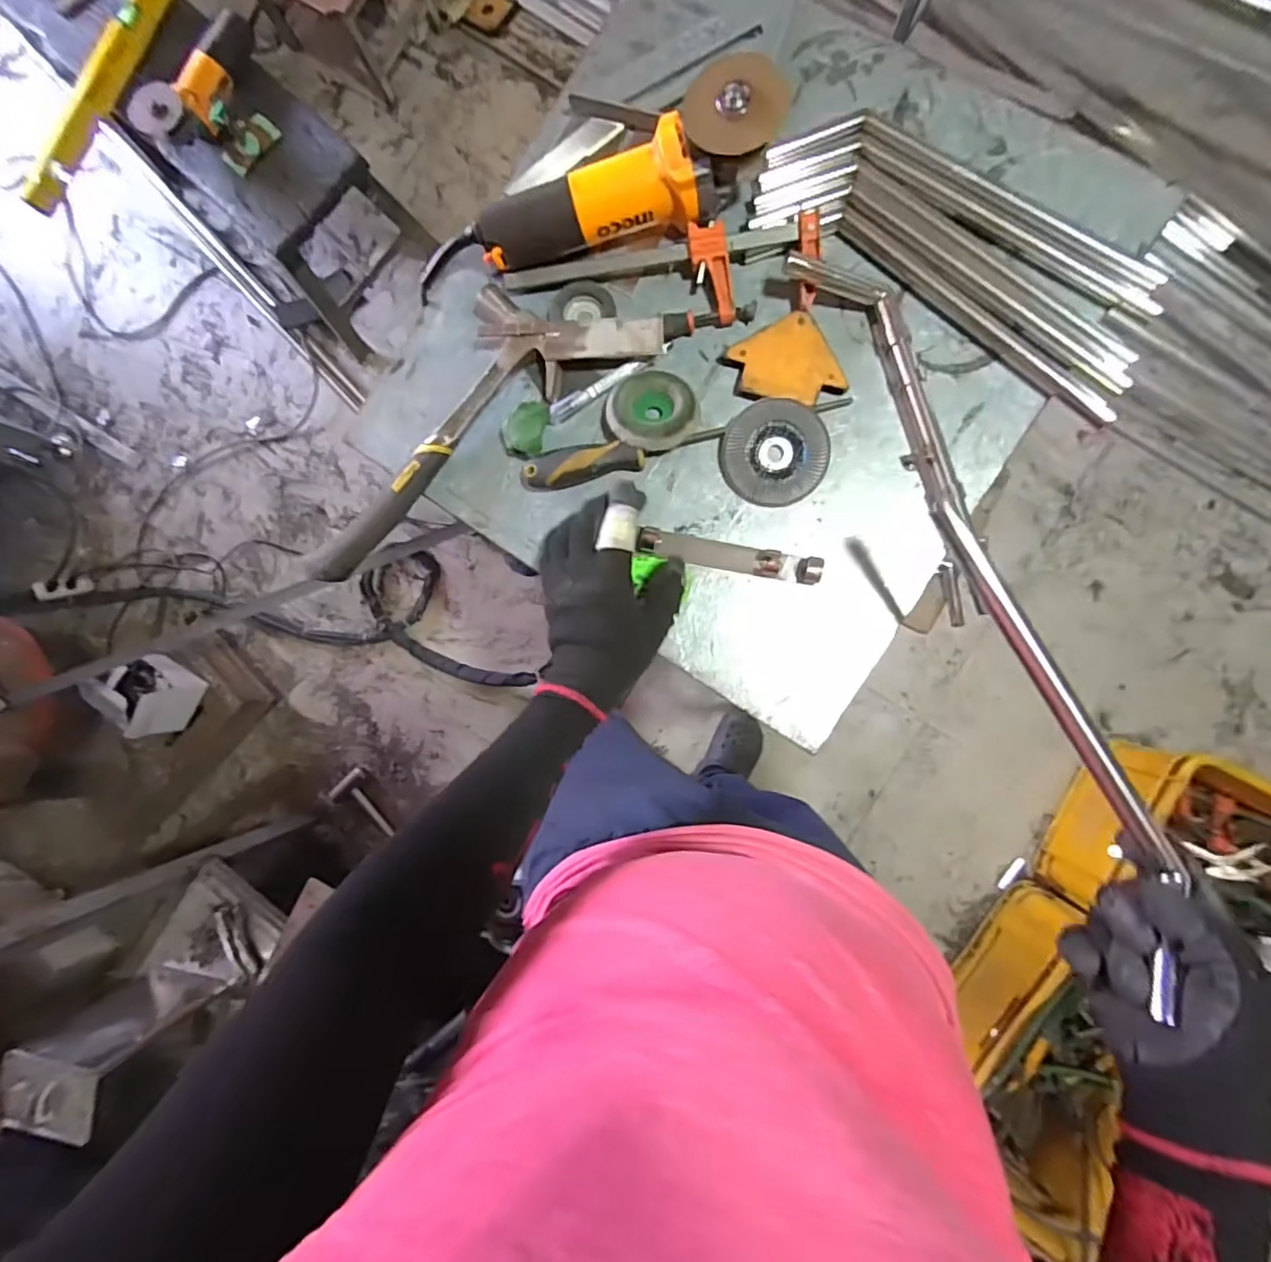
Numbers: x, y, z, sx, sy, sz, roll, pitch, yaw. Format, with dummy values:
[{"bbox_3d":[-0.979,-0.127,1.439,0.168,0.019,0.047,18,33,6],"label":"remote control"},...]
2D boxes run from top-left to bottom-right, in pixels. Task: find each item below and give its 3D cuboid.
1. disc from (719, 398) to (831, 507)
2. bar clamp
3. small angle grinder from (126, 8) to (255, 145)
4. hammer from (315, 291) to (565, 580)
[{"bbox_3d":[0.126,-0.162,0.543,0.093,0.013,0.093,0,96,2],"label":"disc"},{"bbox_3d":[0.023,-0.317,0.547,0.281,0.033,0.087,-5,86,6],"label":"bar clamp"},{"bbox_3d":[-0.778,-0.985,1.083,0.097,0.080,0.276,44,93,5],"label":"small angle grinder"},{"bbox_3d":[-0.205,-0.189,0.566,0.309,0.028,0.115,-39,84,2],"label":"hammer"}]

